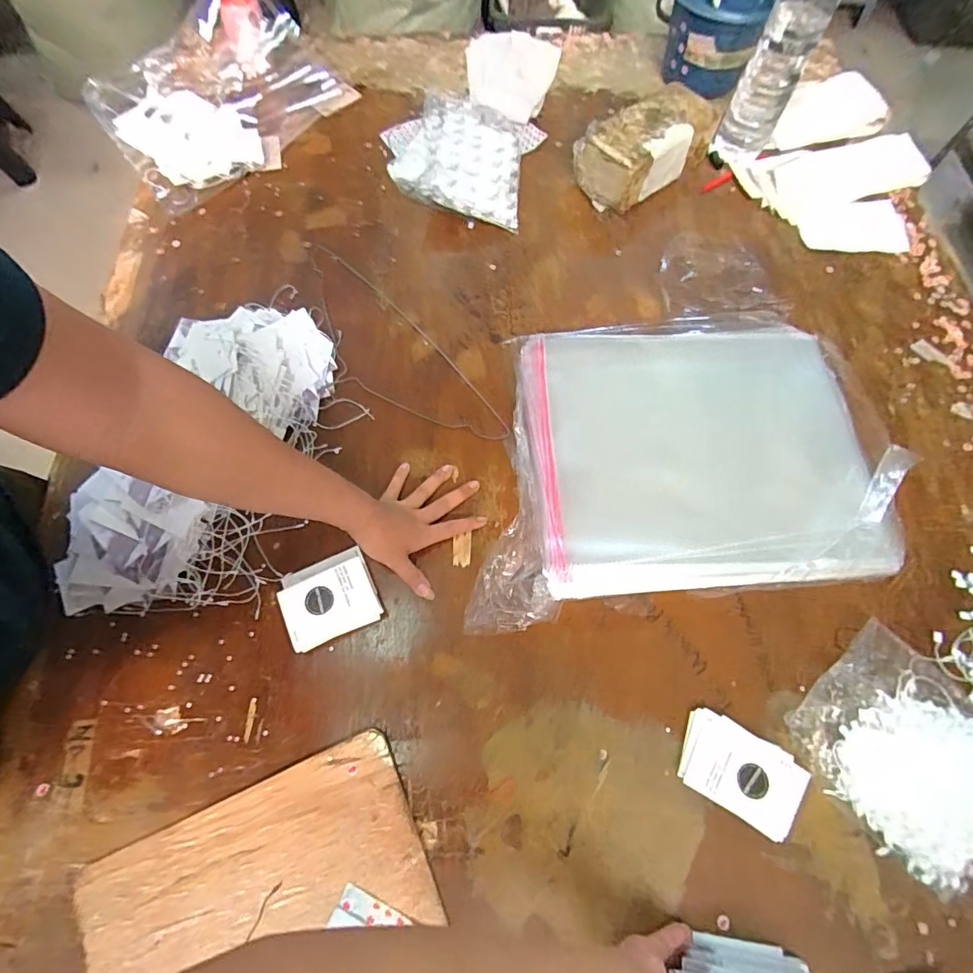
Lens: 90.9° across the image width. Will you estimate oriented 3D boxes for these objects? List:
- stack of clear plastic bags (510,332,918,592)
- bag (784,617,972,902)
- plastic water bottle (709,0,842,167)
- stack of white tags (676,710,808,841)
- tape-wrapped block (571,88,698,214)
[{"bbox_3d":[0.242,-0.047,0.558,0.398,0.042,0.327,-3,70,0],"label":"stack of clear plastic bags"},{"bbox_3d":[0.406,0.249,0.458,0.171,0.030,0.175,-40,74,-14],"label":"bag"},{"bbox_3d":[0.398,-0.582,0.655,0.076,0.282,0.070,24,71,9],"label":"plastic water bottle"},{"bbox_3d":[0.245,0.274,0.460,0.108,0.017,0.074,29,72,11],"label":"stack of white tags"},{"bbox_3d":[0.241,-0.513,0.732,0.202,0.088,0.117,-38,73,-13],"label":"tape-wrapped block"}]

